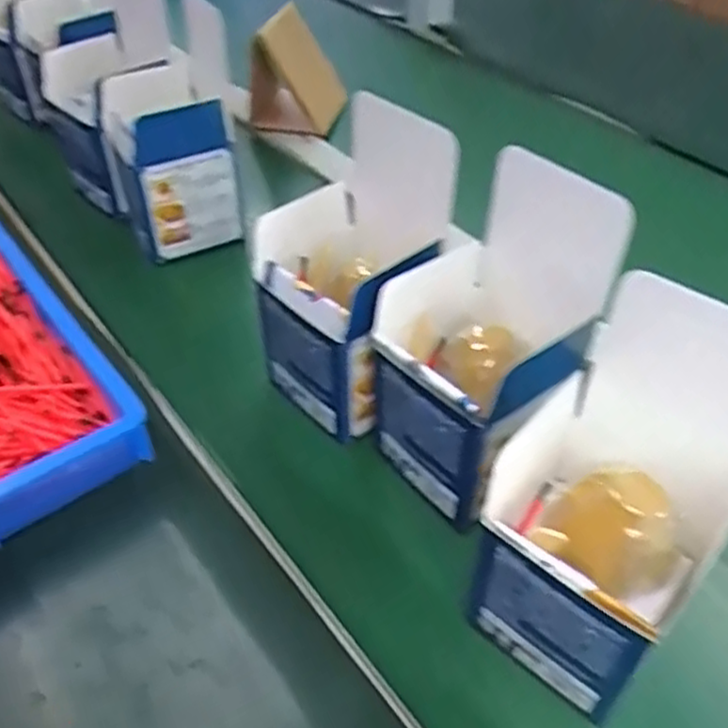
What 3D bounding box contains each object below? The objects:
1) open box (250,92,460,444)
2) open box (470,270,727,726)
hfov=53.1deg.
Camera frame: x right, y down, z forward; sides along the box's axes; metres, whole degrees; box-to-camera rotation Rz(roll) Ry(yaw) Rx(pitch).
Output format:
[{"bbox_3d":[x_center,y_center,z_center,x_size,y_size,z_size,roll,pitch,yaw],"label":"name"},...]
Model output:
[{"bbox_3d":[-0.004,-0.057,0.452,0.111,0.169,0.101,-27,50,-25],"label":"open box"},{"bbox_3d":[0.112,0.061,0.327,0.095,0.172,0.104,33,53,30],"label":"open box"}]

